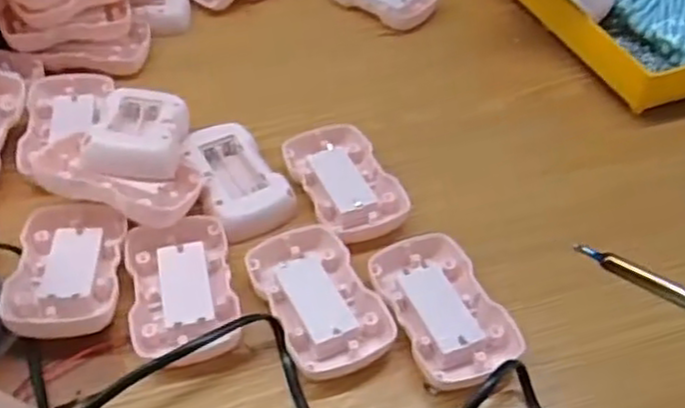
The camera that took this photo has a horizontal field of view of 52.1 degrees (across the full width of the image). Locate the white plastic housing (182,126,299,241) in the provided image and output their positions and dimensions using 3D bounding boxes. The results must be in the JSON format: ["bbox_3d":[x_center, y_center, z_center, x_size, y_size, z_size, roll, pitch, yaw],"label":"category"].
[{"bbox_3d":[-0.066,-0.016,0.431,0.048,0.017,0.082,-22,51,-23],"label":"white plastic housing"}]

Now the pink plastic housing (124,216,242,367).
[{"bbox_3d":[-0.085,0.047,0.374,0.053,0.016,0.089,-9,47,-12],"label":"pink plastic housing"}]

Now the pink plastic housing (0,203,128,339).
[{"bbox_3d":[-0.145,0.034,0.374,0.054,0.018,0.083,-3,46,-7],"label":"pink plastic housing"}]

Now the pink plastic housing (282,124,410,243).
[{"bbox_3d":[0.001,-0.015,0.436,0.054,0.014,0.084,-17,50,-19],"label":"pink plastic housing"}]

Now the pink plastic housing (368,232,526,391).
[{"bbox_3d":[0.053,0.056,0.376,0.055,0.017,0.087,-15,49,-17],"label":"pink plastic housing"}]

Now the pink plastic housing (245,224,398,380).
[{"bbox_3d":[-0.014,0.050,0.377,0.054,0.017,0.084,-20,51,-22],"label":"pink plastic housing"}]

